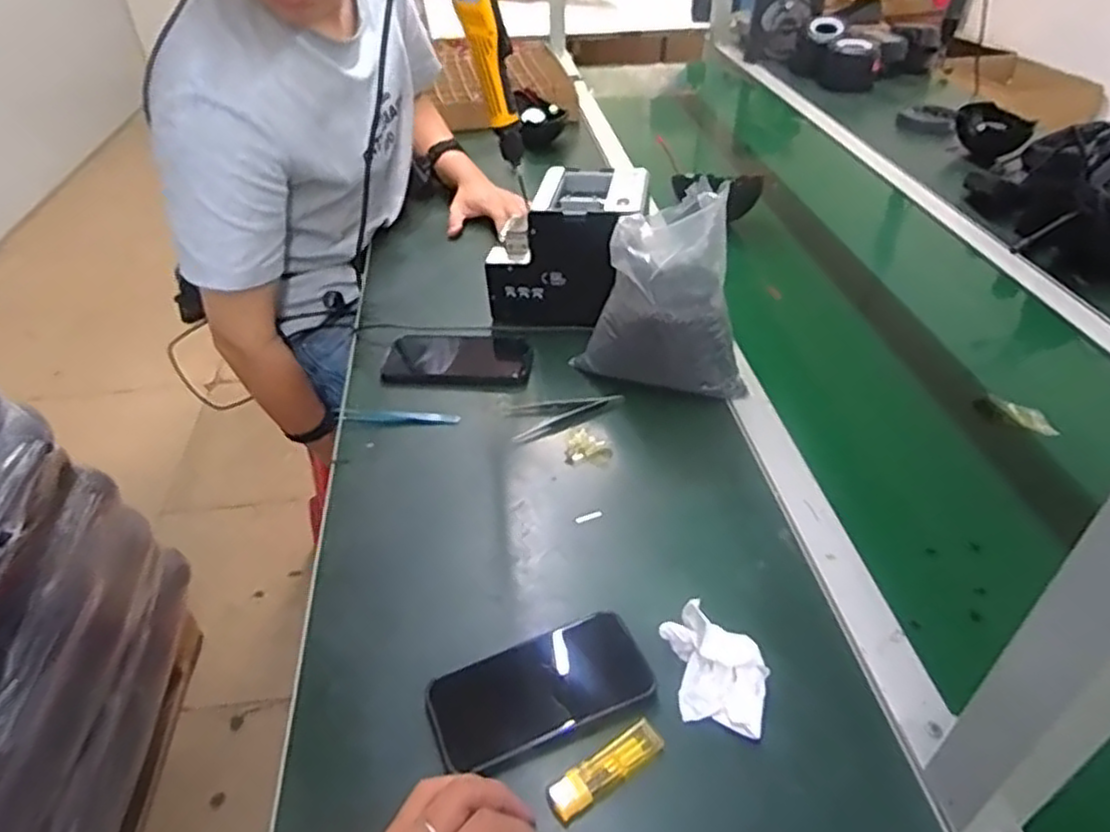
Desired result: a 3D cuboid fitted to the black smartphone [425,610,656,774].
[{"bbox_3d":[-0.010,0.186,0.490,0.147,0.011,0.075,-15,41,-19],"label":"black smartphone"}]

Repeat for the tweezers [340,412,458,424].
[{"bbox_3d":[-0.157,0.001,0.727,0.119,0.004,0.018,2,38,3],"label":"tweezers"}]

